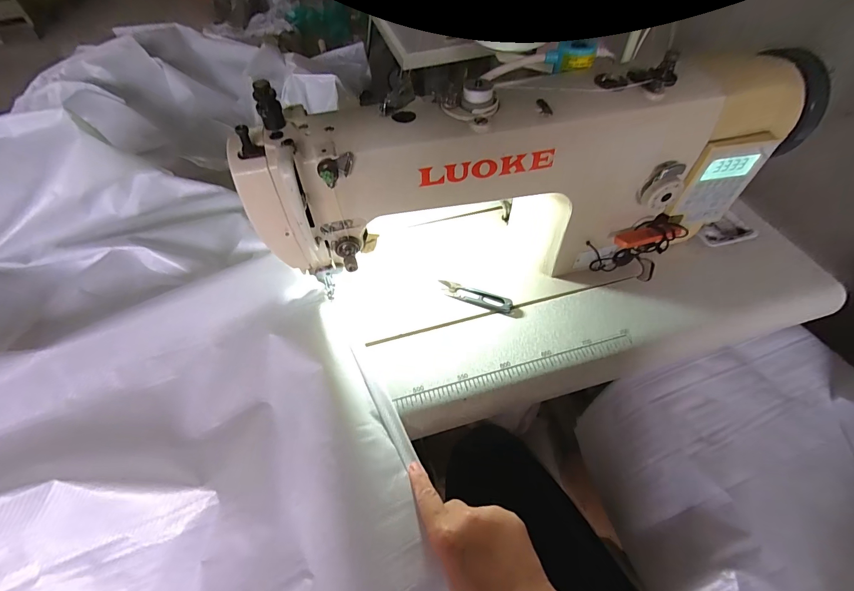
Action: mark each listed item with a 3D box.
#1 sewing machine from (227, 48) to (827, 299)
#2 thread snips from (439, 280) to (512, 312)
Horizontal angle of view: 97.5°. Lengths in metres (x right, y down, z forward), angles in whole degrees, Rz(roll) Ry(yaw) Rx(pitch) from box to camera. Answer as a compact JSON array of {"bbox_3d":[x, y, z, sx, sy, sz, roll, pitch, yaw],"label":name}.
[{"bbox_3d":[0.120,-0.126,0.426,0.575,0.238,0.148,-13,54,-7],"label":"sewing machine"},{"bbox_3d":[0.059,0.001,0.470,0.095,0.010,0.024,18,56,15],"label":"thread snips"}]

